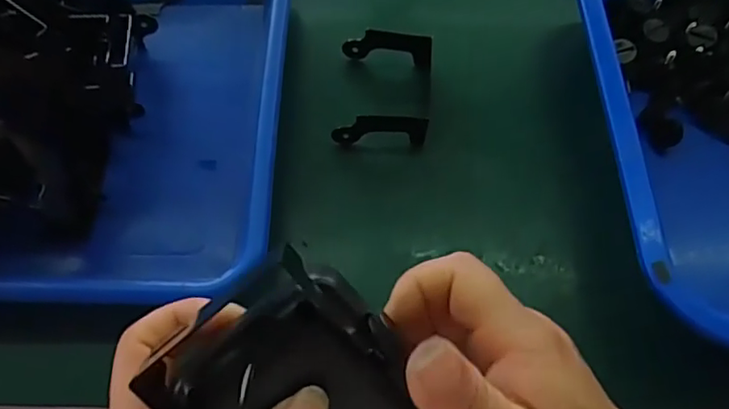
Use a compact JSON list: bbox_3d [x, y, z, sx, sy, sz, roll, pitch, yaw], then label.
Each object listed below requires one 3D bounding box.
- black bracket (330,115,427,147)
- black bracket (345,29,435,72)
[{"bbox_3d":[0.009,-0.042,0.331,0.053,0.020,0.008,1,63,0],"label":"black bracket"},{"bbox_3d":[0.015,-0.095,0.356,0.055,0.020,0.013,14,64,7],"label":"black bracket"}]

